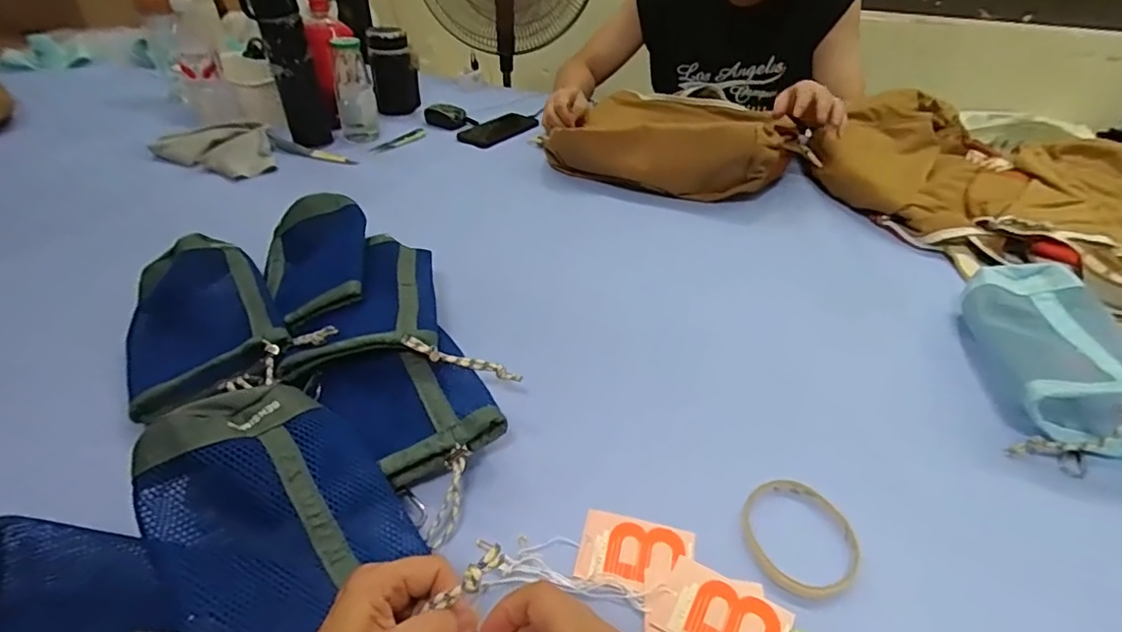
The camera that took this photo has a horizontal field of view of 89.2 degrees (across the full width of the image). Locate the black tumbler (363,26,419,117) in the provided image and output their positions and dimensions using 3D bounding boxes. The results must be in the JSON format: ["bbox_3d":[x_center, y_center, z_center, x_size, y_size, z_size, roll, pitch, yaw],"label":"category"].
[{"bbox_3d":[-0.318,-0.462,1.091,0.085,0.148,0.066,-9,38,-14],"label":"black tumbler"}]

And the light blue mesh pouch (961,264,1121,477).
[{"bbox_3d":[0.474,0.035,0.539,0.115,0.067,0.233,11,38,12],"label":"light blue mesh pouch"}]

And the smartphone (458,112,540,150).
[{"bbox_3d":[-0.122,-0.356,1.084,0.089,0.010,0.172,24,42,26],"label":"smartphone"}]

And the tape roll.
[{"bbox_3d":[0.174,0.158,0.416,0.080,0.008,0.088,1,37,-1],"label":"tape roll"}]

